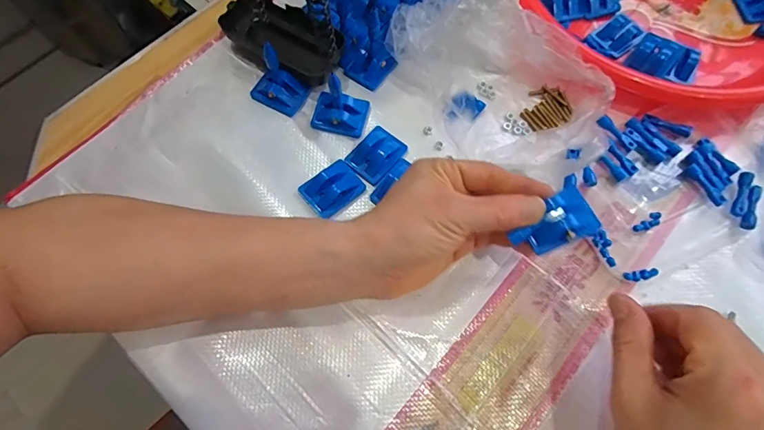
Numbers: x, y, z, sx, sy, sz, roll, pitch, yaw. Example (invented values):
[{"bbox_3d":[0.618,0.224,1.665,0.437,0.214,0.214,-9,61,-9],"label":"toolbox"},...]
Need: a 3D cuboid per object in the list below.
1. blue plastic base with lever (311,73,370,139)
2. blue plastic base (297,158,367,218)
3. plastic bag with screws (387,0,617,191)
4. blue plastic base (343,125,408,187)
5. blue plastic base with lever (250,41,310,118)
[{"bbox_3d":[-0.035,-0.091,0.343,0.044,0.045,0.032,11,69,4],"label":"blue plastic base with lever"},{"bbox_3d":[-0.038,-0.020,0.333,0.043,0.015,0.034,-39,74,-14],"label":"blue plastic base"},{"bbox_3d":[0.099,-0.114,0.335,0.122,0.074,0.188,-35,73,-13],"label":"plastic bag with screws"},{"bbox_3d":[-0.004,-0.049,0.345,0.034,0.014,0.045,38,73,13],"label":"blue plastic base"},{"bbox_3d":[-0.088,-0.113,0.346,0.043,0.053,0.029,24,71,9],"label":"blue plastic base with lever"}]

